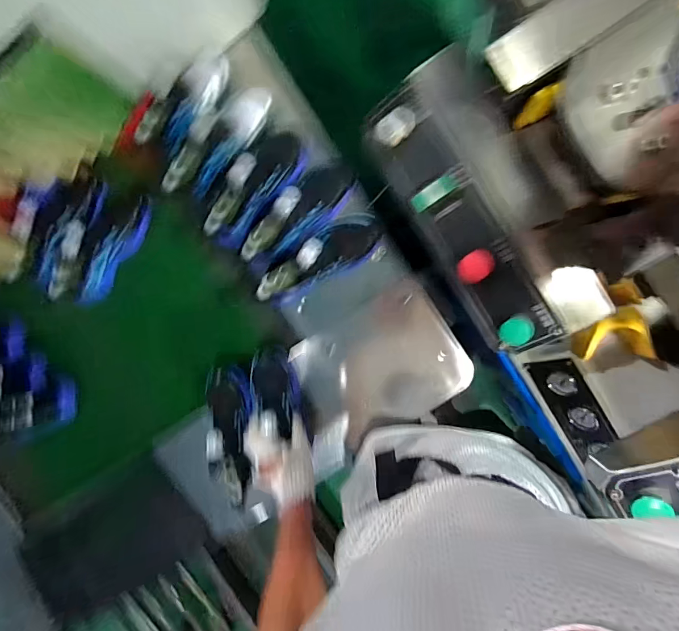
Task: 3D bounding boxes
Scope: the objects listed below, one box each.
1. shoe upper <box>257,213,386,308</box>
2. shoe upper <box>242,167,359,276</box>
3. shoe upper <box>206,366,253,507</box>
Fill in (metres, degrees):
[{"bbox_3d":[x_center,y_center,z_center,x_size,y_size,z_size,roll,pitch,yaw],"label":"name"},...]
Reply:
[{"bbox_3d":[-0.037,-0.102,0.687,0.230,0.130,0.088,-25,93,6],"label":"shoe upper"},{"bbox_3d":[-0.067,-0.178,0.669,0.236,0.102,0.093,-39,91,-19],"label":"shoe upper"},{"bbox_3d":[-0.202,0.215,0.718,0.081,0.079,0.243,-9,74,5],"label":"shoe upper"}]

